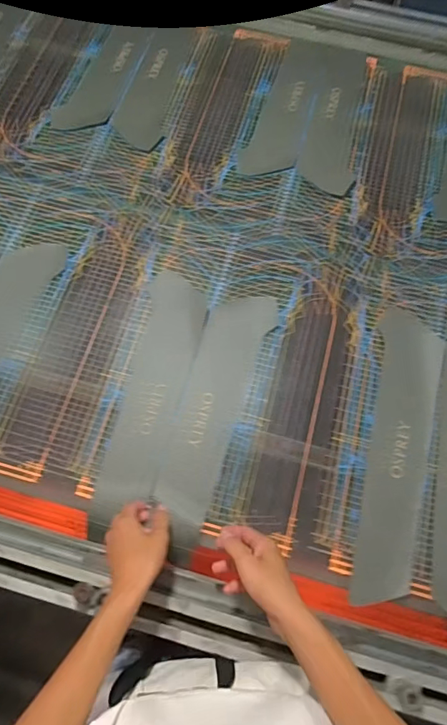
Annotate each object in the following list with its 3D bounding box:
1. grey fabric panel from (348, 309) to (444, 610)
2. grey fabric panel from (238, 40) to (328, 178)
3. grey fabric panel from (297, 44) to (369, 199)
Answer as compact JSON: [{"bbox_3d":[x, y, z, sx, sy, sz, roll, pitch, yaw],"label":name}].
[{"bbox_3d":[0.271,0.125,0.653,0.096,0.062,0.443,12,70,4],"label":"grey fabric panel"},{"bbox_3d":[0.136,-0.543,0.900,0.104,0.010,0.390,17,70,6],"label":"grey fabric panel"},{"bbox_3d":[0.228,-0.510,0.888,0.109,0.012,0.378,11,70,4],"label":"grey fabric panel"}]

